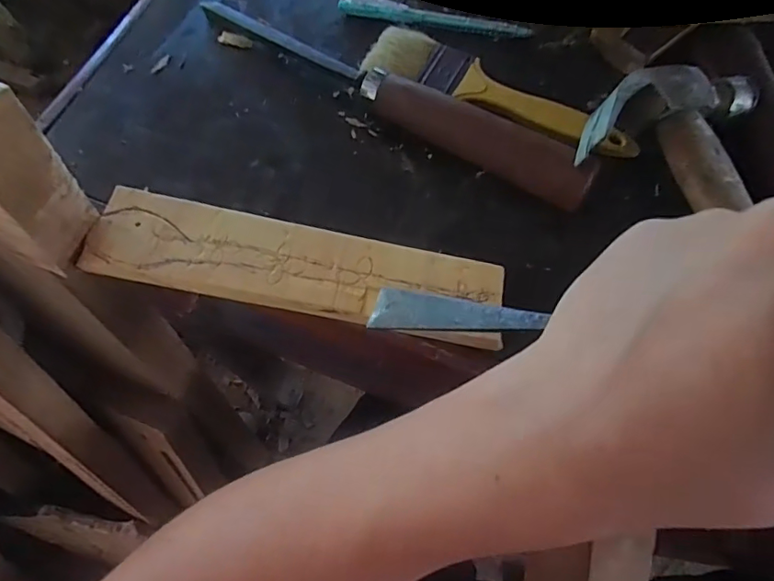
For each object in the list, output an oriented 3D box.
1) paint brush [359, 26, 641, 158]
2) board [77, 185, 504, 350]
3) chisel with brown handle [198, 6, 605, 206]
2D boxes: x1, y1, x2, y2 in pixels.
[{"bbox_3d":[0.067,-0.125,0.321,0.174,0.014,0.053,23,71,12],"label":"paint brush"},{"bbox_3d":[-0.053,-0.011,0.290,0.228,0.020,0.050,11,69,8],"label":"board"},{"bbox_3d":[-0.010,-0.124,0.324,0.286,0.034,0.028,32,73,15],"label":"chisel with brown handle"}]

